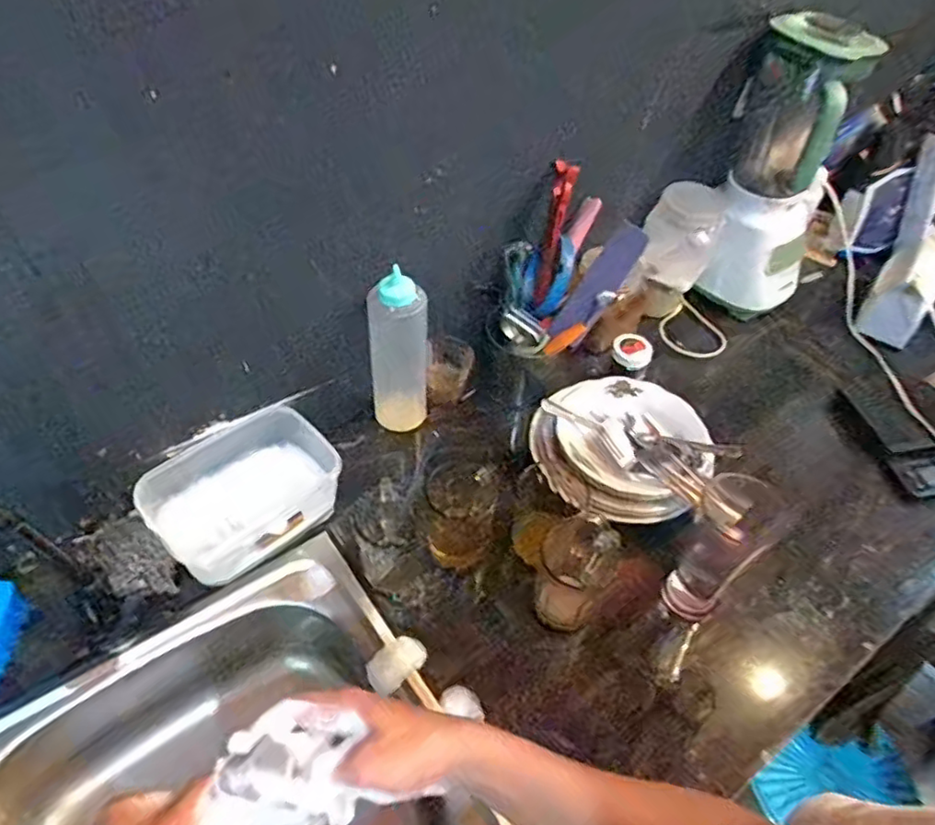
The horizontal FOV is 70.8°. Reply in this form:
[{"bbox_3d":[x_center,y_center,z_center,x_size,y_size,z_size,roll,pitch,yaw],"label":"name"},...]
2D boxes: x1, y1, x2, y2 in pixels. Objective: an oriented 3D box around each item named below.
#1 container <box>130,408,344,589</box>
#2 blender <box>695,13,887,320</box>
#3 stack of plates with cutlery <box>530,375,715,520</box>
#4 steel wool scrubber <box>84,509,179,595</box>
[{"bbox_3d":[-0.253,0.090,0.747,0.200,0.072,0.151,-27,55,-26],"label":"container"},{"bbox_3d":[0.465,-0.362,0.969,0.171,0.392,0.196,23,50,16],"label":"blender"},{"bbox_3d":[0.194,0.040,0.817,0.213,0.044,0.197,2,48,-3],"label":"stack of plates with cutlery"},{"bbox_3d":[-0.354,0.154,0.697,0.060,0.044,0.099,-35,59,-30],"label":"steel wool scrubber"}]

